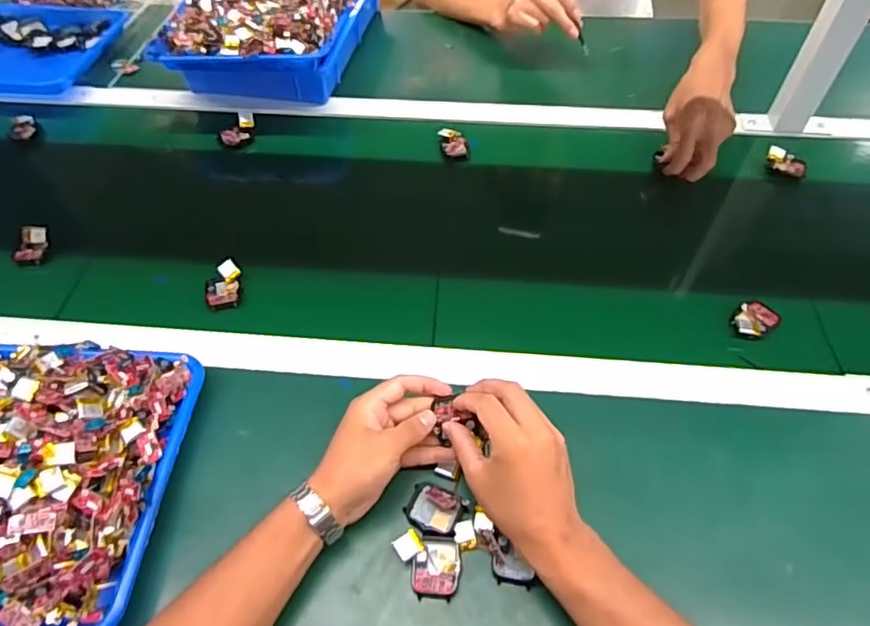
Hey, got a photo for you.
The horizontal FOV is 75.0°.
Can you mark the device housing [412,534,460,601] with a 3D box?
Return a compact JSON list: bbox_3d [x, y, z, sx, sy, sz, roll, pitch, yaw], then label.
[{"bbox_3d":[0.001,0.205,0.460,0.038,0.009,0.047,2,53,2],"label":"device housing"}]

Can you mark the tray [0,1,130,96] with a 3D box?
[{"bbox_3d":[-0.711,-0.444,0.942,0.337,0.035,0.254,5,53,5],"label":"tray"}]

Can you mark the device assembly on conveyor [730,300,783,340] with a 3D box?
[{"bbox_3d":[0.343,0.006,0.610,0.055,0.014,0.037,-26,57,-18],"label":"device assembly on conveyor"}]

